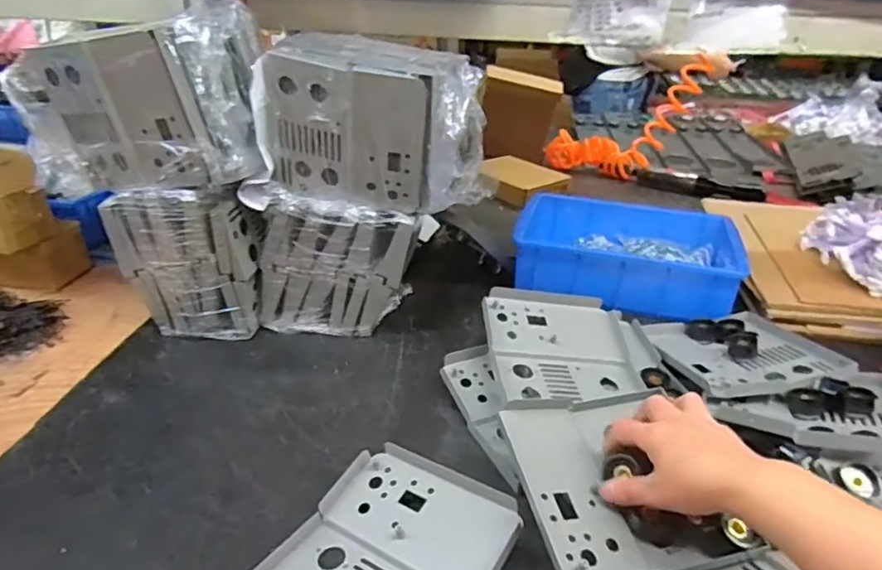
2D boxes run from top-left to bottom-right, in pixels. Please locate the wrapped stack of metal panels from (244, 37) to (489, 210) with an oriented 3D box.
[{"bbox_3d":[-0.084,-0.179,0.672,0.249,0.166,0.145,7,30,11],"label":"wrapped stack of metal panels"}]

